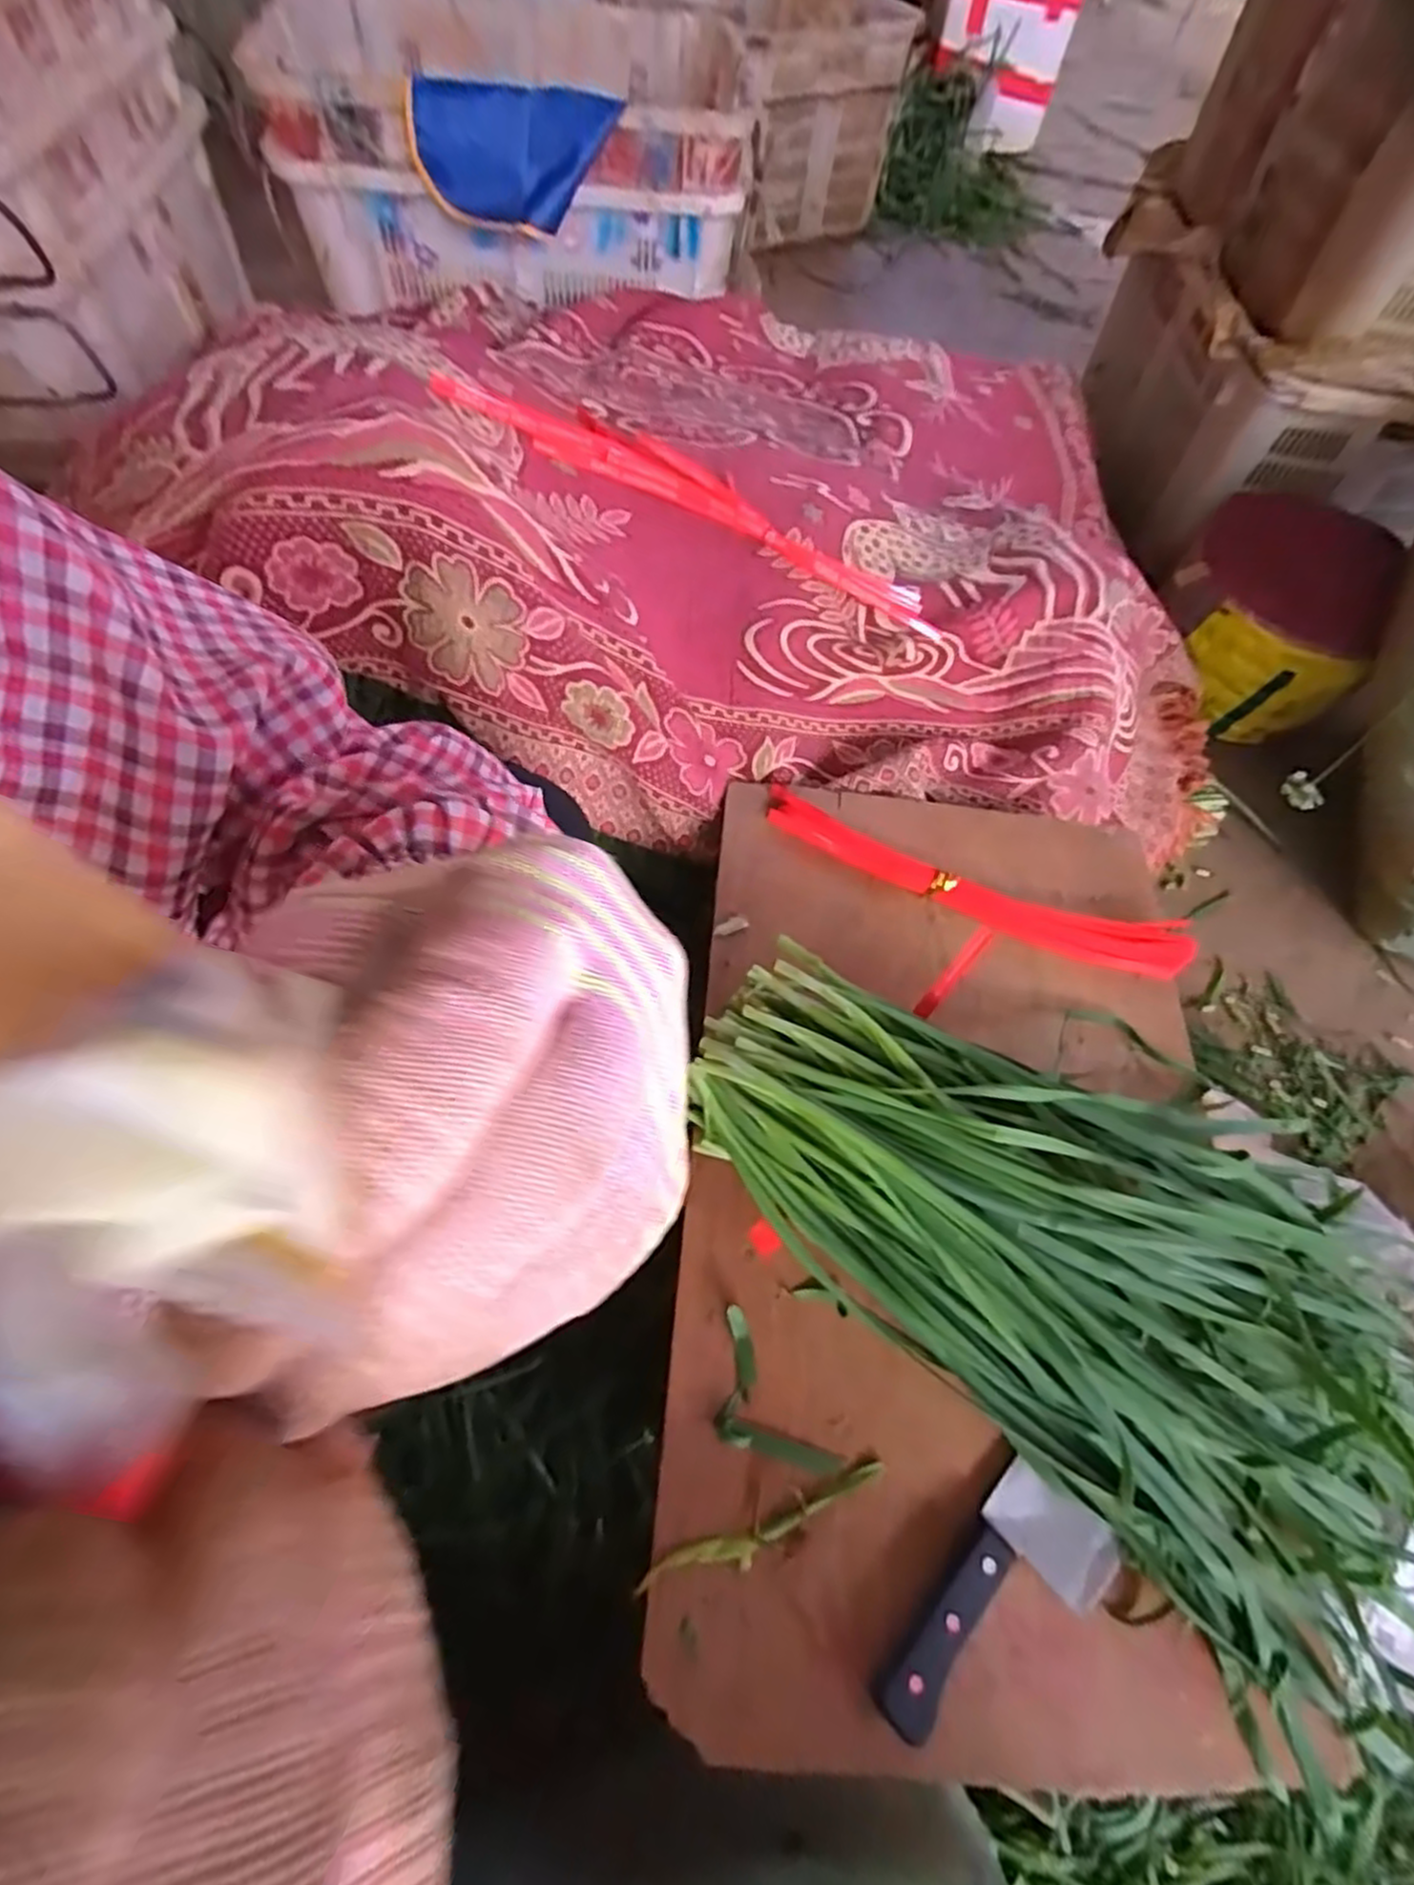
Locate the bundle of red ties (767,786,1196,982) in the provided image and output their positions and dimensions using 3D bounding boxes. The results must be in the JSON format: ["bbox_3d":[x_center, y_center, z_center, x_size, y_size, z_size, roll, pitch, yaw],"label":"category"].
[{"bbox_3d":[0.214,-0.048,0.609,0.347,0.020,0.049,19,63,9],"label":"bundle of red ties"}]

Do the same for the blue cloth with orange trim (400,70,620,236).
[{"bbox_3d":[-0.246,-1.003,0.960,0.253,0.128,0.059,6,62,-1],"label":"blue cloth with orange trim"}]

